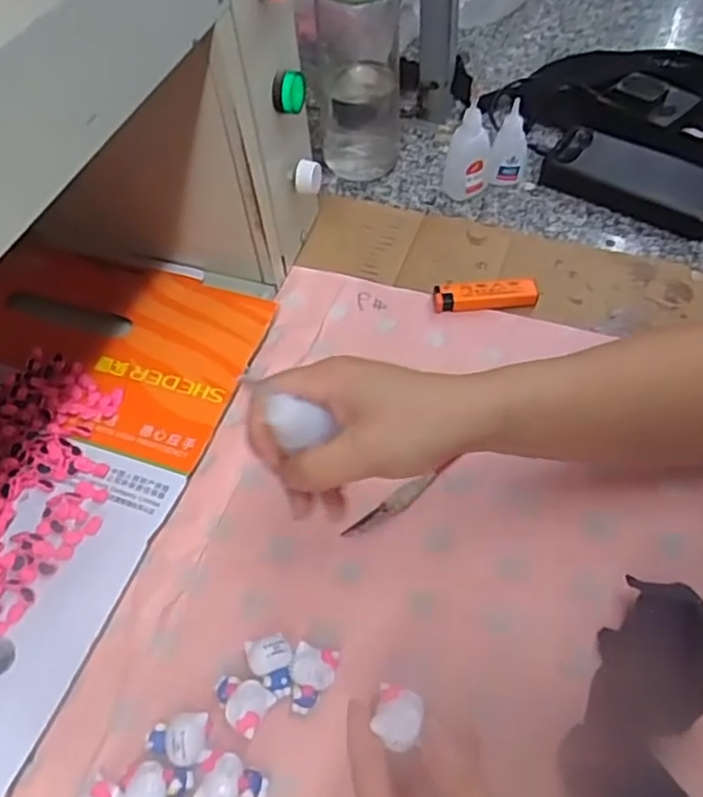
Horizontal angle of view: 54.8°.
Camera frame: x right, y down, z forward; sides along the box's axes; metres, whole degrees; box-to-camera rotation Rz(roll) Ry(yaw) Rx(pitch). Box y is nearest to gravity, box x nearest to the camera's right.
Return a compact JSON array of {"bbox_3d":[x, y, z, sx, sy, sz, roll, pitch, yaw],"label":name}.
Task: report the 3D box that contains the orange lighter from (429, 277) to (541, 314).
[{"bbox_3d":[0.108,-0.084,0.548,0.082,0.019,0.023,-2,54,0],"label":"orange lighter"}]

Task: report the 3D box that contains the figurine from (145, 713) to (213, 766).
[{"bbox_3d":[-0.093,0.184,0.365,0.035,0.022,0.024,-5,54,-2],"label":"figurine"}]

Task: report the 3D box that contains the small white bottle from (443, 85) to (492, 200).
[{"bbox_3d":[0.106,-0.227,0.614,0.038,0.088,0.031,7,55,7],"label":"small white bottle"}]

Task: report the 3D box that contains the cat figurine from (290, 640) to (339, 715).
[{"bbox_3d":[-0.022,0.158,0.381,0.024,0.022,0.034,12,55,10],"label":"cat figurine"}]

